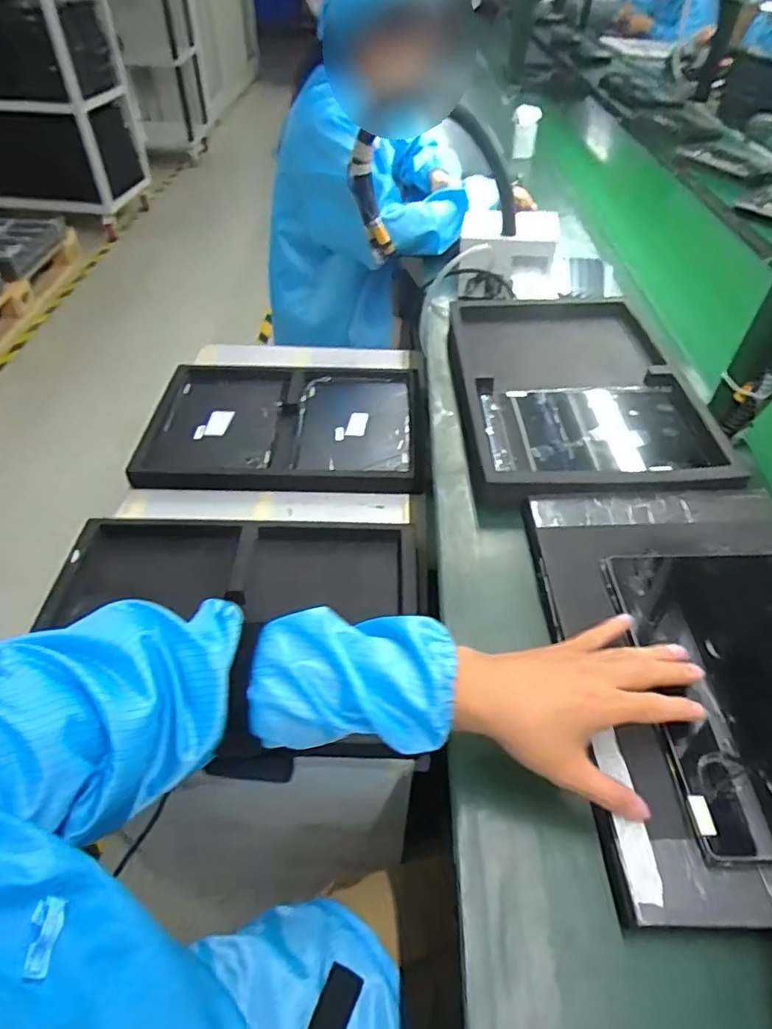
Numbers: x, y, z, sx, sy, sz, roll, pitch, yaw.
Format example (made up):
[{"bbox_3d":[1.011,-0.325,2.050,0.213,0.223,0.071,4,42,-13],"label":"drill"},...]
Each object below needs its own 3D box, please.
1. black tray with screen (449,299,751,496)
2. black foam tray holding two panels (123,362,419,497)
[{"bbox_3d":[0.251,-0.194,0.788,0.303,0.036,0.456,1,47,0],"label":"black tray with screen"},{"bbox_3d":[-0.161,-0.161,0.923,0.426,0.048,0.306,-1,47,-2],"label":"black foam tray holding two panels"}]

